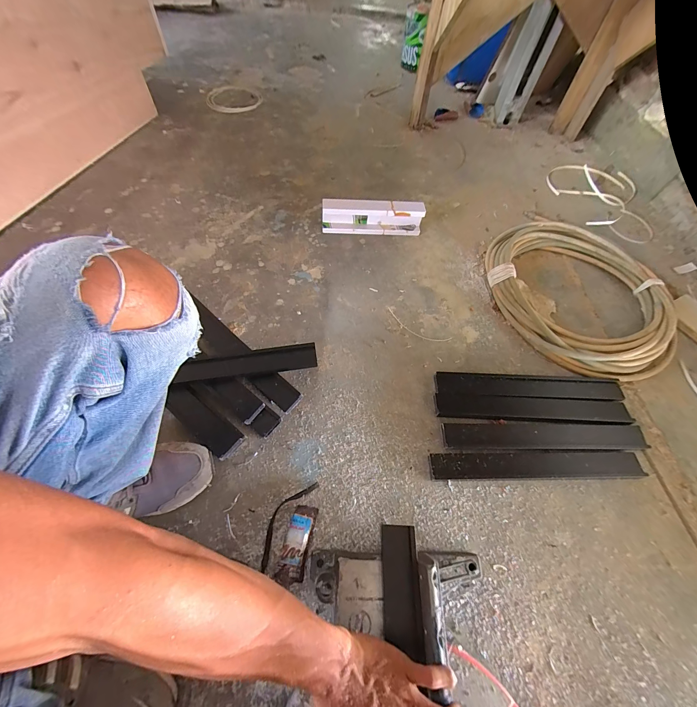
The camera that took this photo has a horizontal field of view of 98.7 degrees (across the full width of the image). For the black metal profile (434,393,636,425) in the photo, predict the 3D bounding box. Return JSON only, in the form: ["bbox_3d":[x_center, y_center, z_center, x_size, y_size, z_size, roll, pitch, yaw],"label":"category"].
[{"bbox_3d":[0.367,0.112,0.600,0.380,0.017,0.050,3,61,-1],"label":"black metal profile"}]

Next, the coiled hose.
[{"bbox_3d":[0.567,-0.164,0.751,0.412,0.054,0.475,13,61,5],"label":"coiled hose"}]

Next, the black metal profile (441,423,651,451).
[{"bbox_3d":[0.370,0.160,0.570,0.384,0.019,0.048,1,61,-2],"label":"black metal profile"}]

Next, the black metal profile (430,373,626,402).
[{"bbox_3d":[0.379,0.069,0.629,0.393,0.015,0.052,3,61,-1],"label":"black metal profile"}]

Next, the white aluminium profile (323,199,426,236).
[{"bbox_3d":[0.066,-0.380,0.832,0.277,0.084,0.047,0,61,-2],"label":"white aluminium profile"}]

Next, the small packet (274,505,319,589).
[{"bbox_3d":[-0.081,0.297,0.468,0.039,0.026,0.104,10,61,4],"label":"small packet"}]

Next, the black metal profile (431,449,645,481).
[{"bbox_3d":[0.339,0.204,0.546,0.383,0.019,0.049,0,61,-2],"label":"black metal profile"}]

